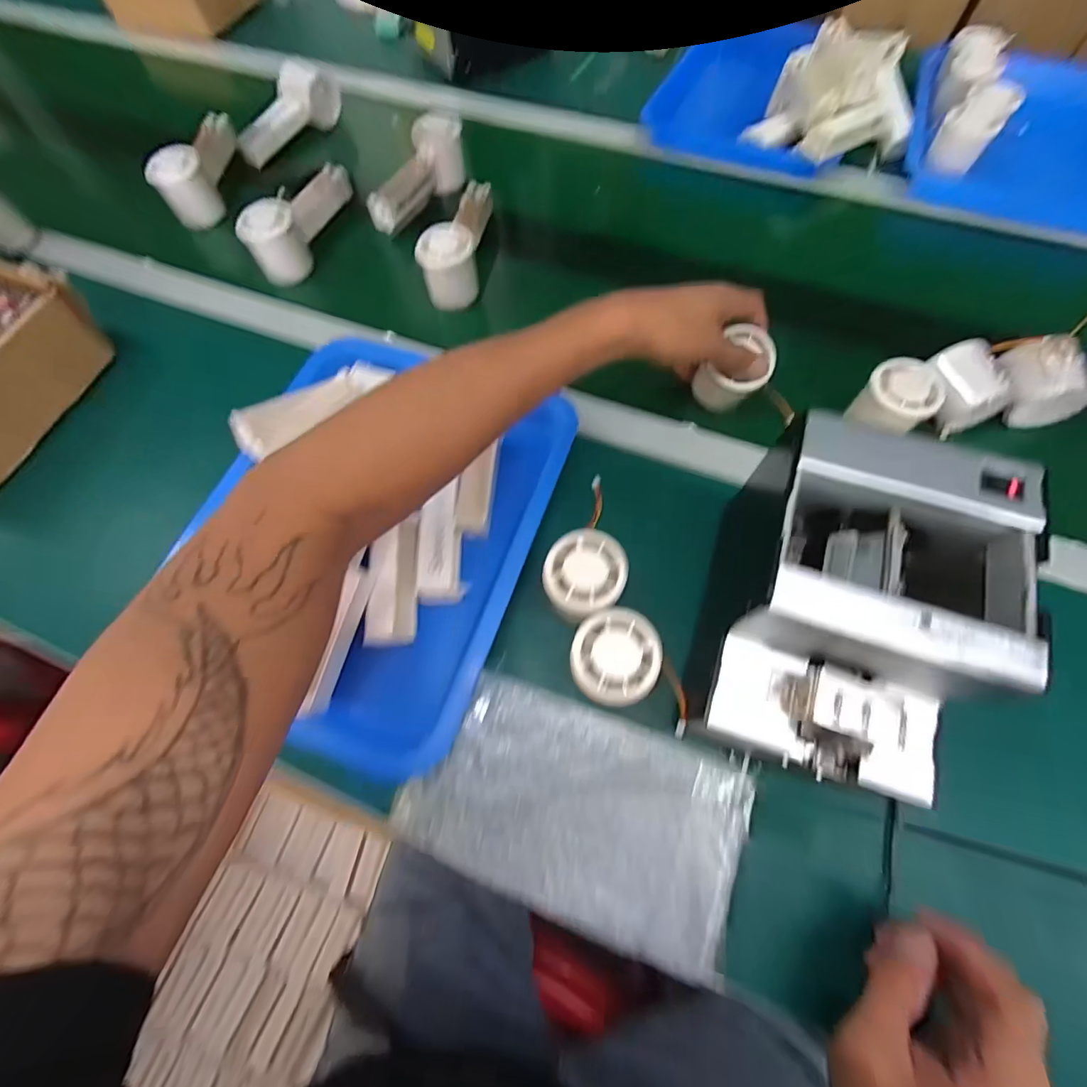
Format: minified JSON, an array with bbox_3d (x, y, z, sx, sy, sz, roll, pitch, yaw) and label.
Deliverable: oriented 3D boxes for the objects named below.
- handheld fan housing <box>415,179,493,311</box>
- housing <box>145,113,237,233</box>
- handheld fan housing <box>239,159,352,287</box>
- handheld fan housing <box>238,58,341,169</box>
[{"bbox_3d":[-0.092,-0.338,0.520,0.055,0.063,0.156,6,68,5],"label":"handheld fan housing"},{"bbox_3d":[-0.438,-0.483,0.600,0.053,0.067,0.167,-4,67,1],"label":"housing"},{"bbox_3d":[-0.278,-0.377,0.540,0.047,0.067,0.164,15,69,9],"label":"handheld fan housing"},{"bbox_3d":[-0.345,-0.578,0.639,0.043,0.050,0.162,28,71,13],"label":"handheld fan housing"}]

